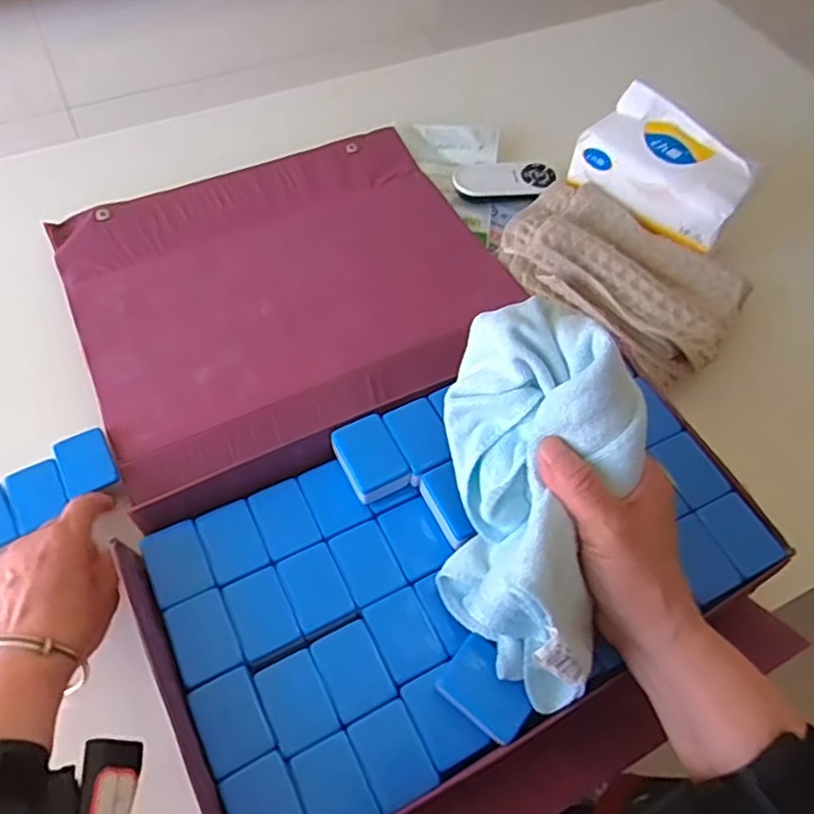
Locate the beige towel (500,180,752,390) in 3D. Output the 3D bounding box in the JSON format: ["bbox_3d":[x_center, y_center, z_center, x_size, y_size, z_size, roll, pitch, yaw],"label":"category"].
[{"bbox_3d":[0.203,-0.133,0.608,0.158,0.033,0.229,-38,68,-23],"label":"beige towel"}]

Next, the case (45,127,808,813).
[{"bbox_3d":[-0.038,-0.016,0.498,0.369,0.082,0.606,-21,63,-16],"label":"case"}]

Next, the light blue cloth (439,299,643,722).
[{"bbox_3d":[0.066,0.049,0.354,0.095,0.132,0.181,10,59,2],"label":"light blue cloth"}]

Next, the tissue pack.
[{"bbox_3d":[0.250,-0.237,0.632,0.156,0.076,0.073,35,63,16],"label":"tissue pack"}]

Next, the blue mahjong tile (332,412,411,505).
[{"bbox_3d":[-0.024,0.036,0.437,0.037,0.023,0.054,-25,64,-17],"label":"blue mahjong tile"}]

